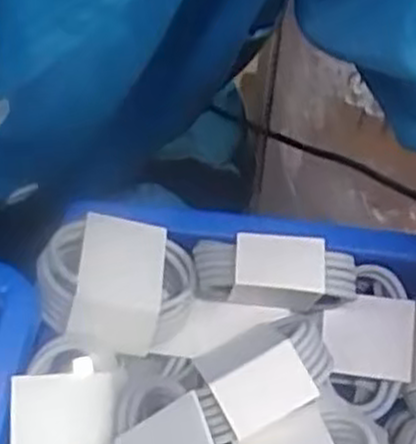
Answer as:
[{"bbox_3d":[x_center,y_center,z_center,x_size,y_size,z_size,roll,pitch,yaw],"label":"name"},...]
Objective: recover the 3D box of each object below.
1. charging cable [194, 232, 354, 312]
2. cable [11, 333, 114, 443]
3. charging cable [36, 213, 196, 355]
[{"bbox_3d":[0.028,0.022,0.331,0.066,0.034,0.024,6,69,0],"label":"charging cable"},{"bbox_3d":[-0.054,0.074,0.296,0.037,0.015,0.061,7,67,-19],"label":"cable"},{"bbox_3d":[-0.037,0.025,0.329,0.061,0.014,0.054,8,65,-21],"label":"charging cable"}]

